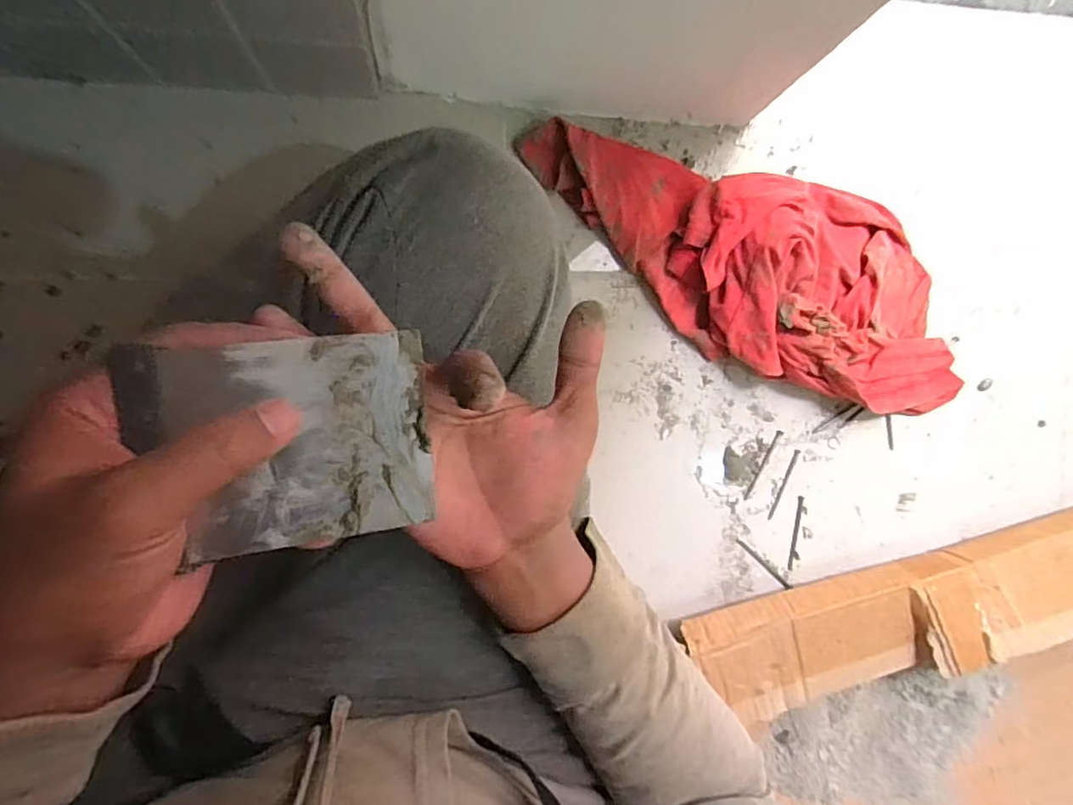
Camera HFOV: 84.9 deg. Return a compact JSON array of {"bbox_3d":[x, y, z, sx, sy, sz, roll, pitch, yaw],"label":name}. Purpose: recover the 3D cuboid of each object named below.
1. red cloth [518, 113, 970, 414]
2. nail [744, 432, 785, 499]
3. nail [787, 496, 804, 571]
[{"bbox_3d":[0.206,-0.123,0.523,0.462,0.066,0.178,20,90,-9],"label":"red cloth"},{"bbox_3d":[0.219,0.061,0.566,0.006,0.004,0.074,29,88,-9],"label":"nail"},{"bbox_3d":[0.254,0.128,0.576,0.007,0.004,0.073,9,91,-9],"label":"nail"}]

